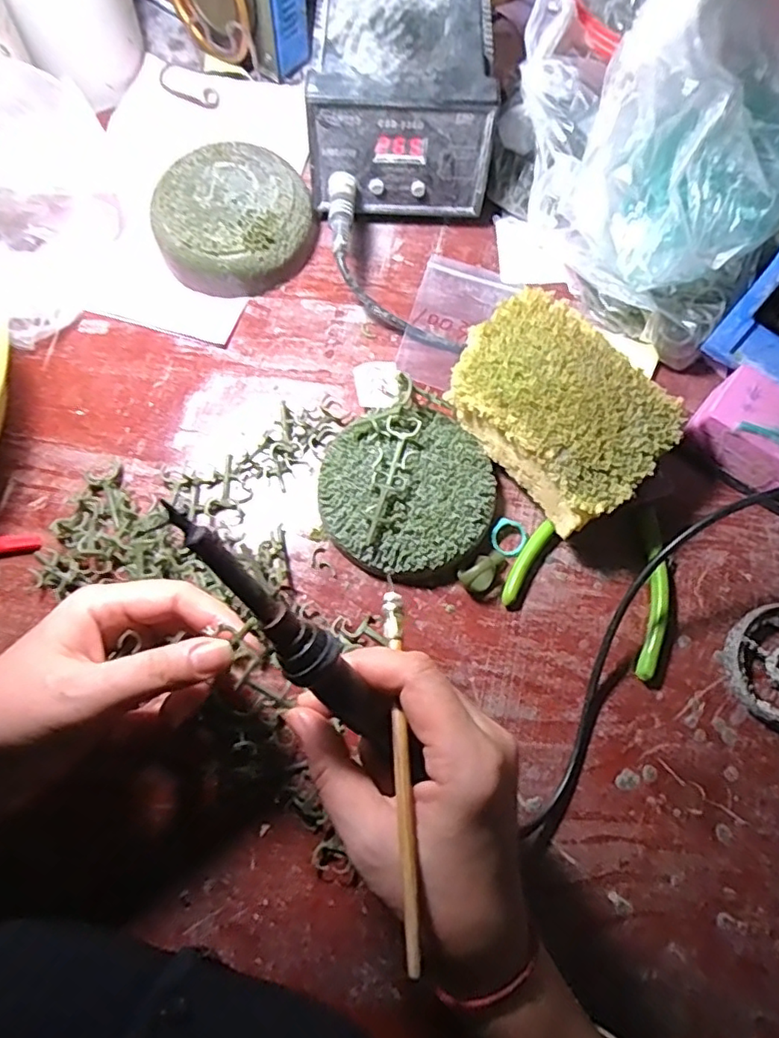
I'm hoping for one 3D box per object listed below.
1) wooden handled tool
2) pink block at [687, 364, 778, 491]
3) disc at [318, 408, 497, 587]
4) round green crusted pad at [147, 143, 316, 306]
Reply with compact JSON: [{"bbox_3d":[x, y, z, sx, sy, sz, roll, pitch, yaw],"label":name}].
[{"bbox_3d":[0.005,0.091,0.240,0.008,0.004,0.147,-2,57,-2],"label":"wooden handled tool"},{"bbox_3d":[0.229,-0.056,0.374,0.072,0.041,0.052,36,76,9],"label":"pink block"},{"bbox_3d":[0.011,-0.013,0.361,0.101,0.030,0.100,0,73,-1],"label":"disc"},{"bbox_3d":[-0.108,-0.201,0.409,0.103,0.041,0.094,0,73,-1],"label":"round green crusted pad"}]

